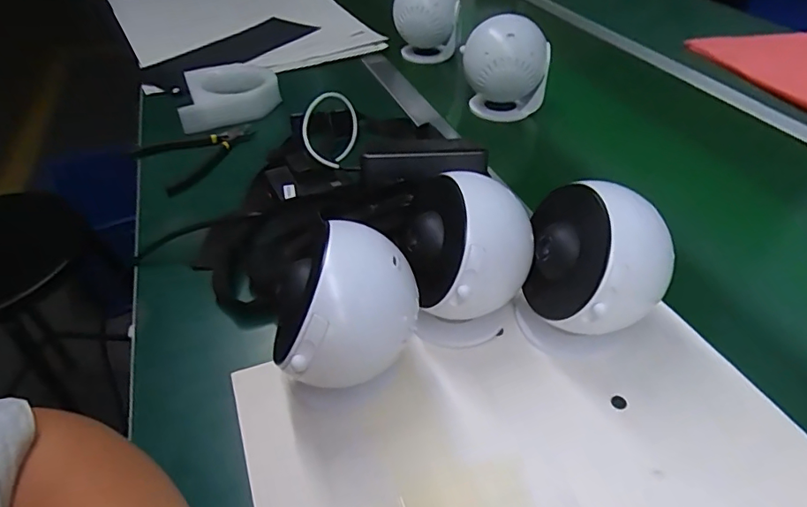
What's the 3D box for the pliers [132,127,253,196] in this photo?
[{"bbox_3d":[-0.244,-0.121,0.628,0.133,0.021,0.116,-32,50,-31],"label":"pliers"}]

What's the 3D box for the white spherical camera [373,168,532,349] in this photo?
[{"bbox_3d":[0.042,0.009,0.384,0.085,0.120,0.083,32,51,32],"label":"white spherical camera"}]

